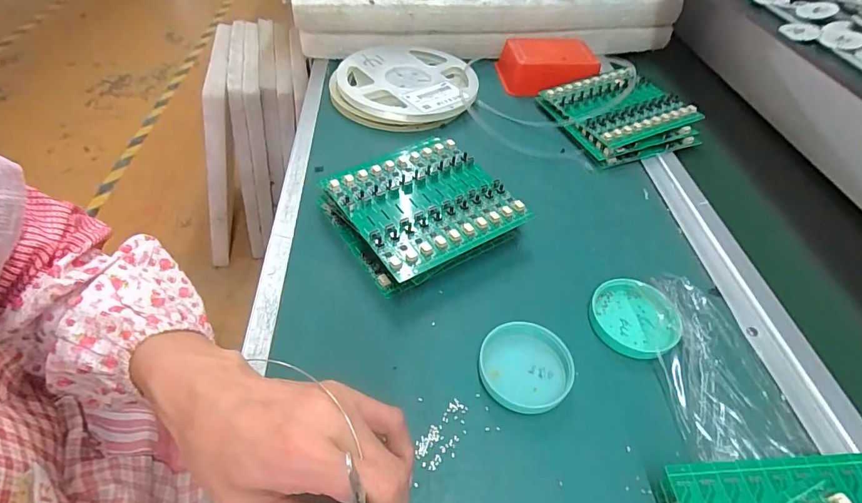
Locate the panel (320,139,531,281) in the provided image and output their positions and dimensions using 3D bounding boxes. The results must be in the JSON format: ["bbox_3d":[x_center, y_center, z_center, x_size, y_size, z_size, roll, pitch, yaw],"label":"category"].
[{"bbox_3d":[-0.006,-0.045,0.389,0.135,0.016,0.132,-26,56,-24],"label":"panel"}]

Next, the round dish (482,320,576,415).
[{"bbox_3d":[0.067,0.081,0.311,0.061,0.014,0.063,1,48,-2],"label":"round dish"}]

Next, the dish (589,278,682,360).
[{"bbox_3d":[0.159,0.051,0.344,0.064,0.010,0.065,1,48,-2],"label":"dish"}]

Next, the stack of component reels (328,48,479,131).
[{"bbox_3d":[-0.030,-0.214,0.556,0.171,0.024,0.167,12,49,8],"label":"stack of component reels"}]

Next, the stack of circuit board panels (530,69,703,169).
[{"bbox_3d":[0.226,-0.167,0.527,0.146,0.032,0.141,-13,50,-14],"label":"stack of circuit board panels"}]

